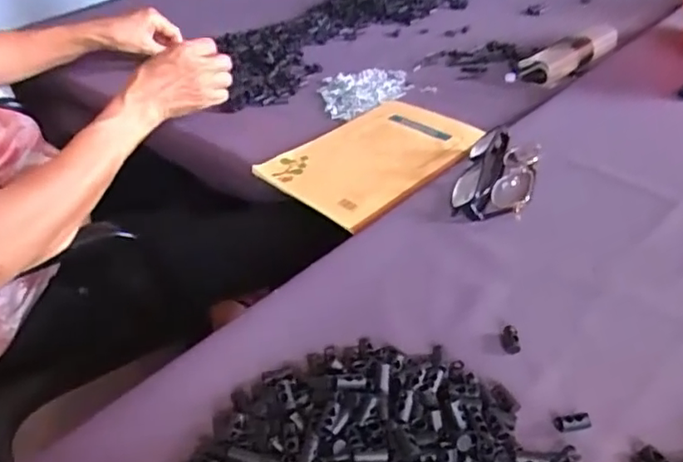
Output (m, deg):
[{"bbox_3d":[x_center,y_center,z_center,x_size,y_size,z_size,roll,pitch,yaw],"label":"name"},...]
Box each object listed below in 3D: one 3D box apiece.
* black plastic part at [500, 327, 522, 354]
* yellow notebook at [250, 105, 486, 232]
[{"bbox_3d":[0.111,0.071,0.396,0.012,0.006,0.020,0,37,6],"label":"black plastic part"},{"bbox_3d":[0.036,-0.077,0.611,0.202,0.012,0.156,-32,45,-32],"label":"yellow notebook"}]

